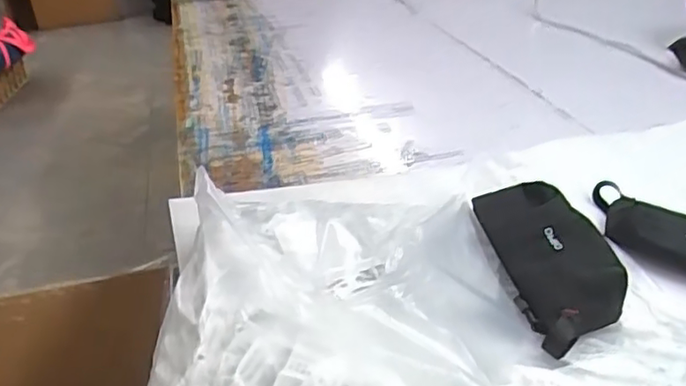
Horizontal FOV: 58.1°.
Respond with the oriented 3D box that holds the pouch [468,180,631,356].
[{"bbox_3d":[0.190,0.055,0.561,0.084,0.044,0.209,-5,30,-3],"label":"pouch"}]

